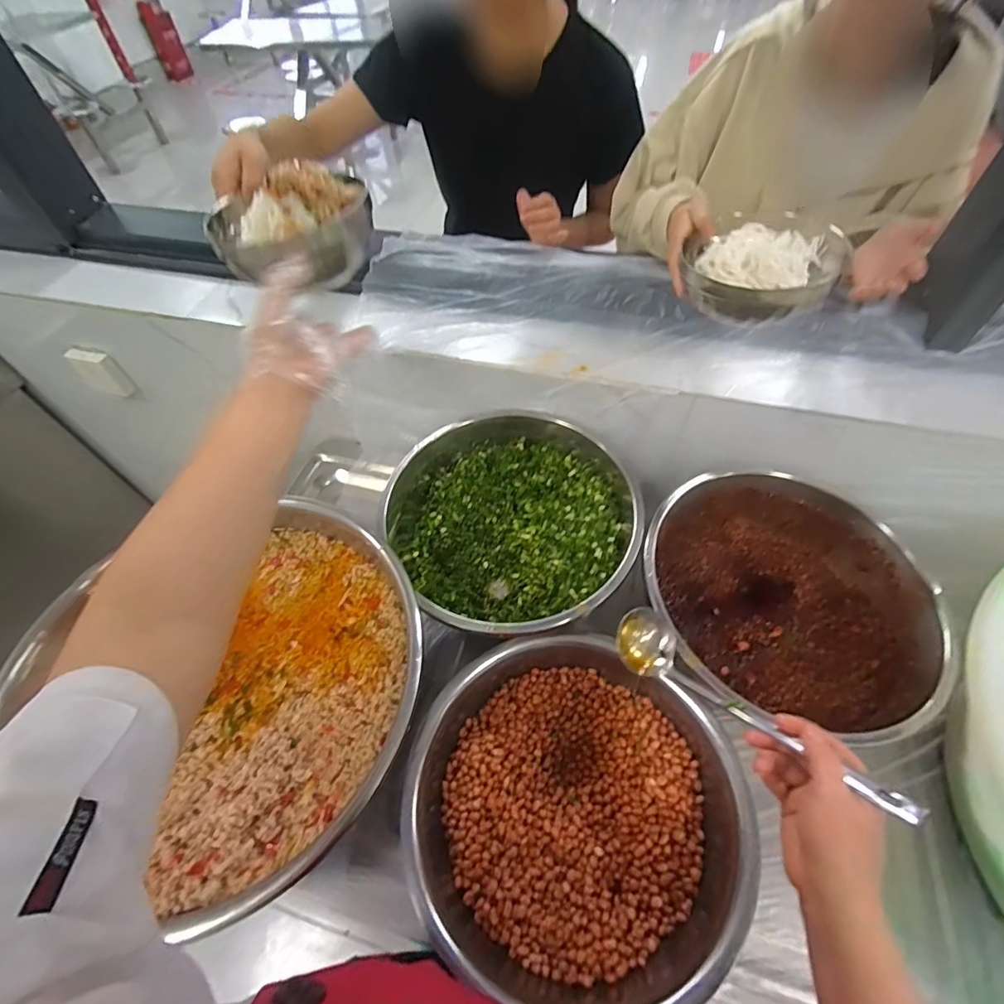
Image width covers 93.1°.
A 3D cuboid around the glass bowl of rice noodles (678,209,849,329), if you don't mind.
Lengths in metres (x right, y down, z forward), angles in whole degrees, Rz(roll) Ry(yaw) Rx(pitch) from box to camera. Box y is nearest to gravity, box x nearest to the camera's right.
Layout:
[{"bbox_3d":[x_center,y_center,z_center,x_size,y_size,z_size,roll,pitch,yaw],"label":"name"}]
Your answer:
[{"bbox_3d":[0.292,-0.270,0.532,0.149,0.062,0.151,26,60,19],"label":"glass bowl of rice noodles"}]

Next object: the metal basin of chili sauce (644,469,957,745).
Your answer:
[{"bbox_3d":[0.354,0.113,0.623,0.325,0.124,0.302,-1,55,2],"label":"metal basin of chili sauce"}]

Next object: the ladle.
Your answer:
[{"bbox_3d":[0.203,0.173,0.403,0.056,0.059,0.239,-38,37,-22],"label":"ladle"}]

